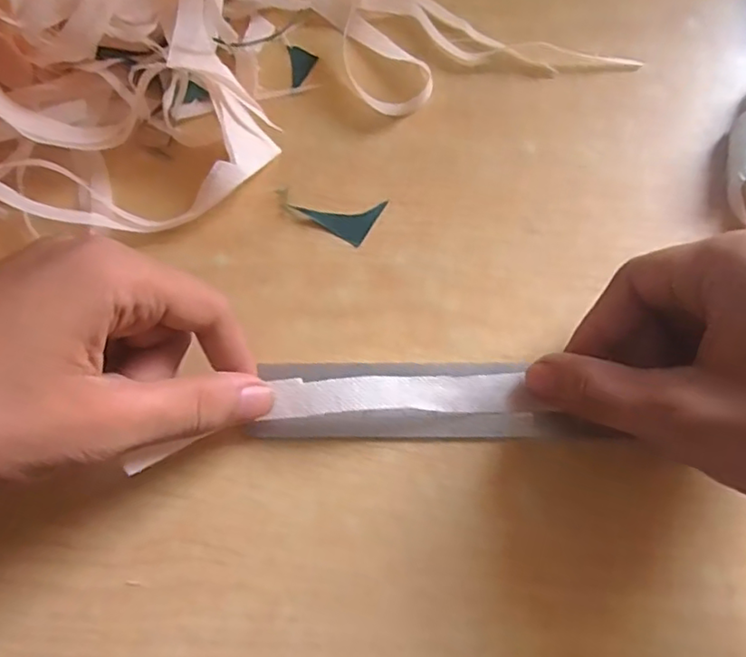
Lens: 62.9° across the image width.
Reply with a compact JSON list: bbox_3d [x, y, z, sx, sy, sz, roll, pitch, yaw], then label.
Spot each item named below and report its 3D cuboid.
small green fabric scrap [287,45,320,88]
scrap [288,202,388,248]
[{"bbox_3d":[-0.032,-0.121,0.280,0.012,0.004,0.022,-8,75,-1],"label":"small green fabric scrap"},{"bbox_3d":[-0.014,-0.045,0.258,0.039,0.004,0.019,-4,75,0],"label":"scrap"}]

